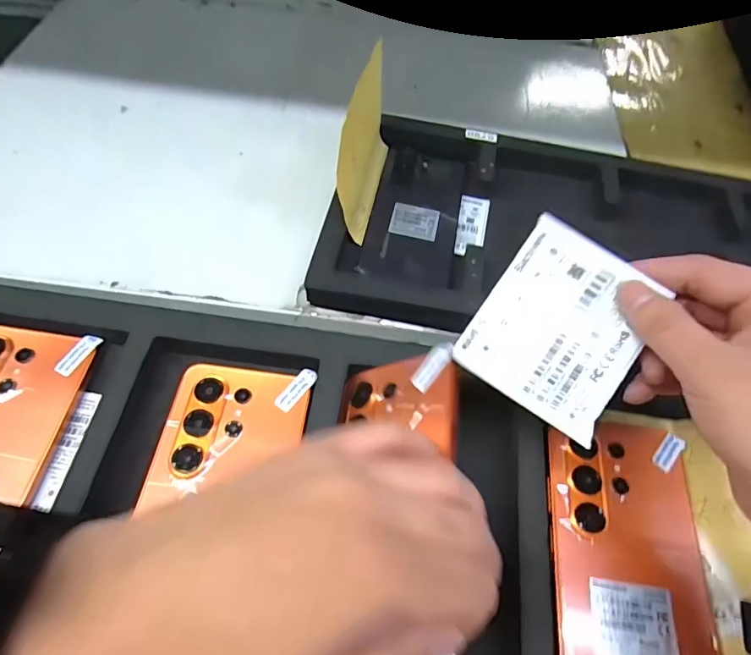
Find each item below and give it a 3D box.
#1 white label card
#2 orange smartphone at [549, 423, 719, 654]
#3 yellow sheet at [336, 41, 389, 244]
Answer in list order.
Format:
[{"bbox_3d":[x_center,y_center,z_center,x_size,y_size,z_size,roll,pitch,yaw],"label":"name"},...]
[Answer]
[{"bbox_3d":[0.090,-0.001,0.228,0.071,0.004,0.084,33,89,13],"label":"white label card"},{"bbox_3d":[0.132,0.133,0.243,0.079,0.016,0.166,8,60,1],"label":"orange smartphone"},{"bbox_3d":[-0.004,-0.159,0.395,0.022,0.095,0.141,12,60,4],"label":"yellow sheet"}]

